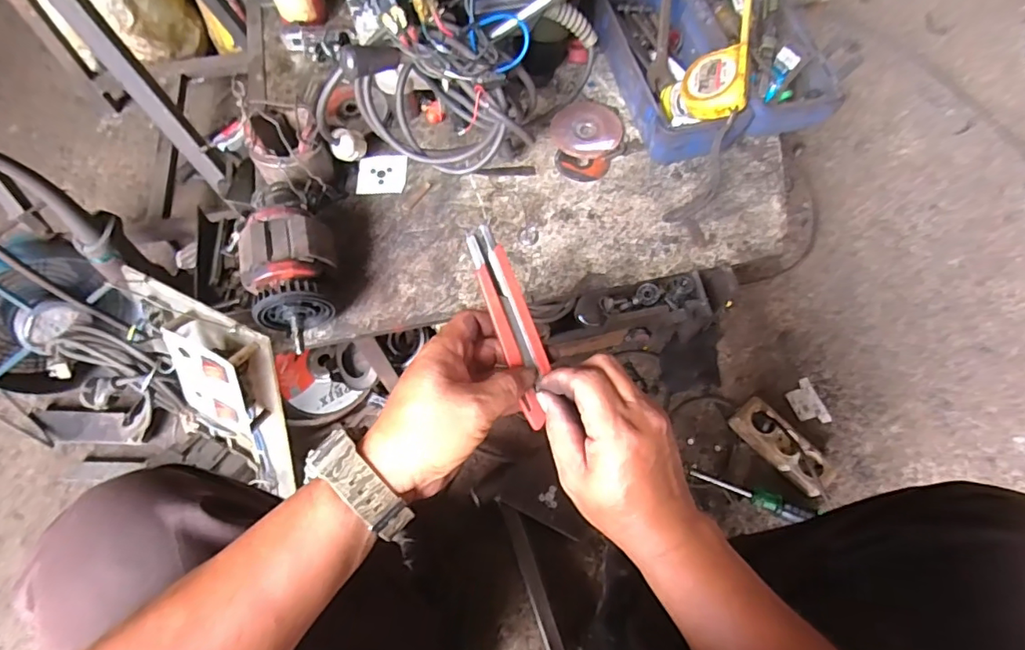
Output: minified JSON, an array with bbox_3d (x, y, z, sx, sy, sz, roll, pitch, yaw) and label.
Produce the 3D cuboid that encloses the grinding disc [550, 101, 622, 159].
[{"bbox_3d":[0.096,-0.255,0.688,0.088,0.011,0.087,0,67,0],"label":"grinding disc"}]

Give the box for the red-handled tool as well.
[{"bbox_3d":[0.002,0.000,0.392,0.029,0.007,0.150,-19,87,-8],"label":"red-handled tool"}]

